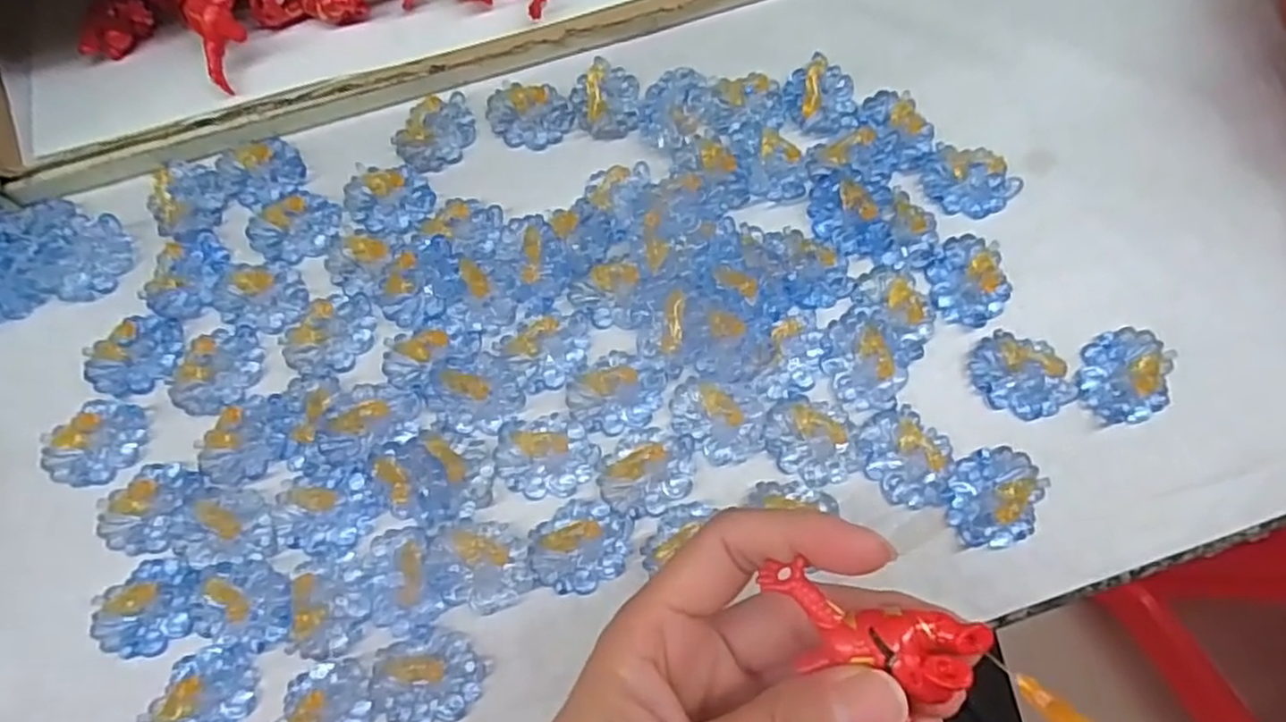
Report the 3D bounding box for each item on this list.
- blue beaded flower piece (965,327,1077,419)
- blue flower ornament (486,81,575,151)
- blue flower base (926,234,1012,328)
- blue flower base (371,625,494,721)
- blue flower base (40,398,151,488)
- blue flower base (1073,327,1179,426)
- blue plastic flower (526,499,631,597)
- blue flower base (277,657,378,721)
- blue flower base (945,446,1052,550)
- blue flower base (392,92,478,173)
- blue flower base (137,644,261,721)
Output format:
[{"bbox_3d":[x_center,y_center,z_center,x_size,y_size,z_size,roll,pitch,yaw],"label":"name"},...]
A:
[{"bbox_3d":[0.144,0.005,0.266,0.038,0.004,0.030,25,76,8],"label":"blue beaded flower piece"},{"bbox_3d":[-0.049,-0.107,0.305,0.036,0.007,0.028,2,74,2],"label":"blue flower ornament"},{"bbox_3d":[0.129,-0.032,0.276,0.029,0.006,0.036,-8,74,-1],"label":"blue flower base"},{"bbox_3d":[-0.073,0.108,0.238,0.038,0.010,0.031,-29,76,-7],"label":"blue flower base"},{"bbox_3d":[-0.208,0.031,0.269,0.027,0.007,0.036,43,79,12],"label":"blue flower base"},{"bbox_3d":[0.180,0.005,0.262,0.030,0.006,0.035,12,75,4],"label":"blue flower base"},{"bbox_3d":[-0.023,0.067,0.252,0.033,0.004,0.033,0,74,1],"label":"blue plastic flower"},{"bbox_3d":[-0.108,0.120,0.236,0.029,0.007,0.038,21,76,7],"label":"blue flower base"},{"bbox_3d":[0.126,0.049,0.253,0.030,0.006,0.036,22,76,7],"label":"blue flower base"},{"bbox_3d":[-0.088,-0.099,0.303,0.026,0.010,0.038,37,78,11],"label":"blue flower base"},{"bbox_3d":[-0.150,0.115,0.238,0.030,0.005,0.036,39,78,11],"label":"blue flower base"}]

